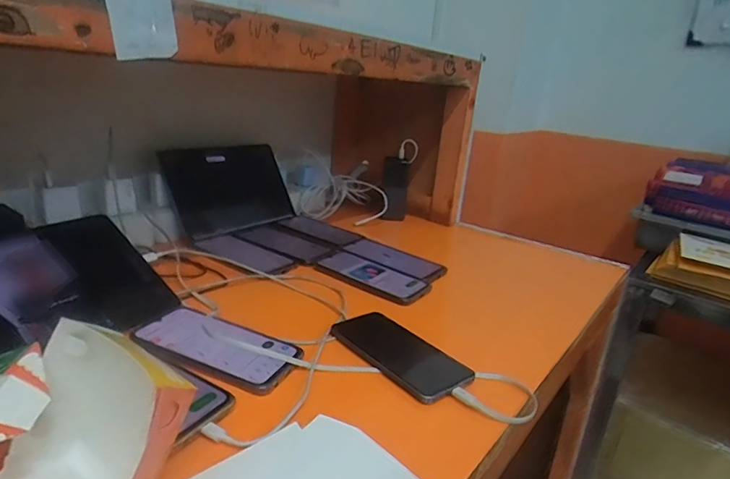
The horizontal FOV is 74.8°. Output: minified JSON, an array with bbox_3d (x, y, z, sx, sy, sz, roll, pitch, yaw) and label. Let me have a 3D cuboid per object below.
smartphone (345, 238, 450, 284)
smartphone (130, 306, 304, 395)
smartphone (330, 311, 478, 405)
[{"bbox_3d":[0.047,0.029,0.806,0.172,0.011,0.075,17,21,30],"label":"smartphone"},{"bbox_3d":[-0.156,0.110,0.502,0.168,0.017,0.088,13,19,20],"label":"smartphone"},{"bbox_3d":[0.039,0.124,0.527,0.077,0.014,0.159,-10,24,-40],"label":"smartphone"}]

